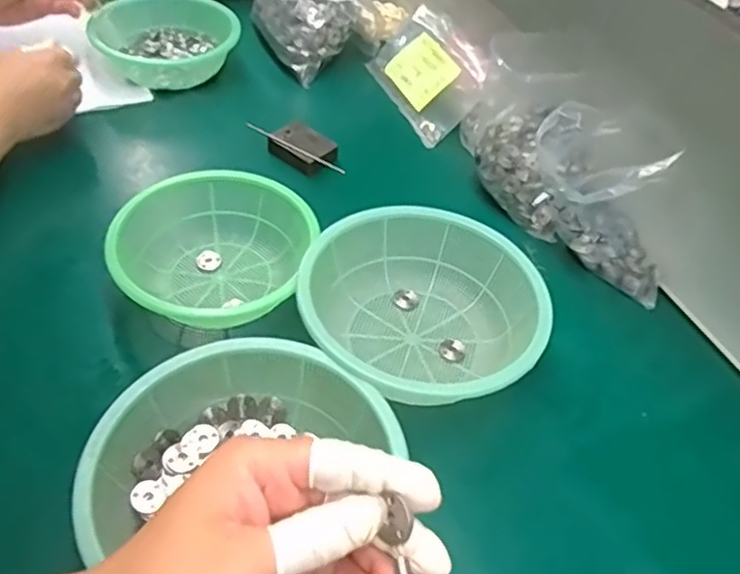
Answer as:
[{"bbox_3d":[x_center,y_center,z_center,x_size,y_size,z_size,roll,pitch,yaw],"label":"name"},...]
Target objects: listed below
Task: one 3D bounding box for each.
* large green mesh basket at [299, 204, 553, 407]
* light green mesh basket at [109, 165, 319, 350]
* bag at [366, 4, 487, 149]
[{"bbox_3d":[0.038,0.015,0.517,0.183,0.057,0.179,0,48,-7],"label":"large green mesh basket"},{"bbox_3d":[-0.130,-0.024,0.545,0.153,0.061,0.160,6,47,-2],"label":"light green mesh basket"},{"bbox_3d":[0.066,-0.253,0.761,0.016,0.107,0.181,27,28,-49],"label":"bag"}]

